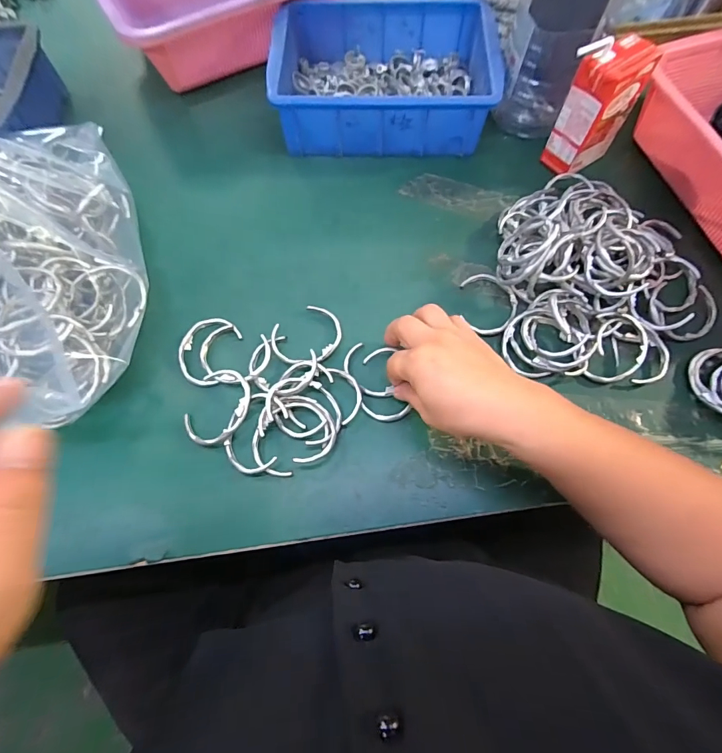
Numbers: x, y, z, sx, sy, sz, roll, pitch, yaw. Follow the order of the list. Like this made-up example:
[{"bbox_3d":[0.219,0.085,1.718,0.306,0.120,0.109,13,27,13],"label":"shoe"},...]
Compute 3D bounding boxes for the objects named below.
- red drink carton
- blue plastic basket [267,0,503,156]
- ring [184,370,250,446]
[{"bbox_3d":[0.238,-0.272,0.406,0.076,0.110,0.044,-30,72,-11],"label":"red drink carton"},{"bbox_3d":[0.024,-0.341,0.463,0.233,0.077,0.167,0,69,0],"label":"blue plastic basket"},{"bbox_3d":[-0.124,0.028,0.348,0.052,0.019,0.066,22,70,8],"label":"ring"}]

